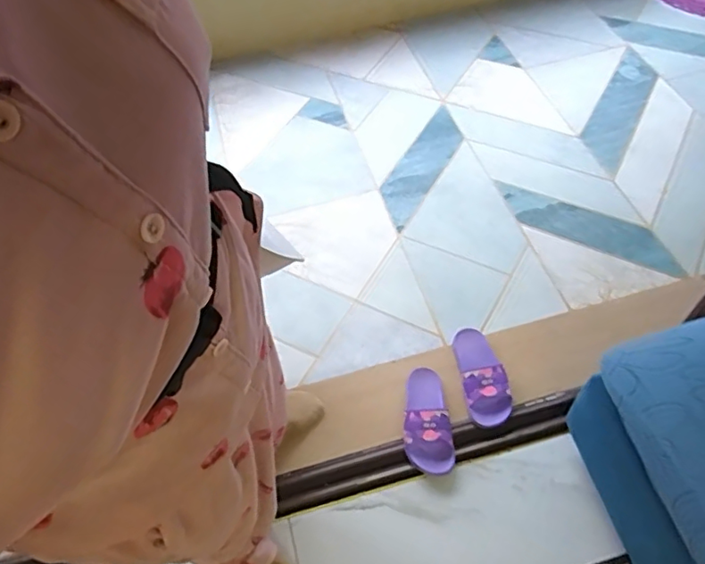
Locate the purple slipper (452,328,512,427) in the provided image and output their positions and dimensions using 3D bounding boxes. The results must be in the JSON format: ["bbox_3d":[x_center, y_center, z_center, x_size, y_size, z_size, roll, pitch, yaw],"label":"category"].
[{"bbox_3d":[0.280,0.196,1.225,0.098,0.074,0.233,-6,55,0],"label":"purple slipper"}]

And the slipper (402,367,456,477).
[{"bbox_3d":[0.149,0.282,1.163,0.100,0.082,0.221,-6,55,0],"label":"slipper"}]

